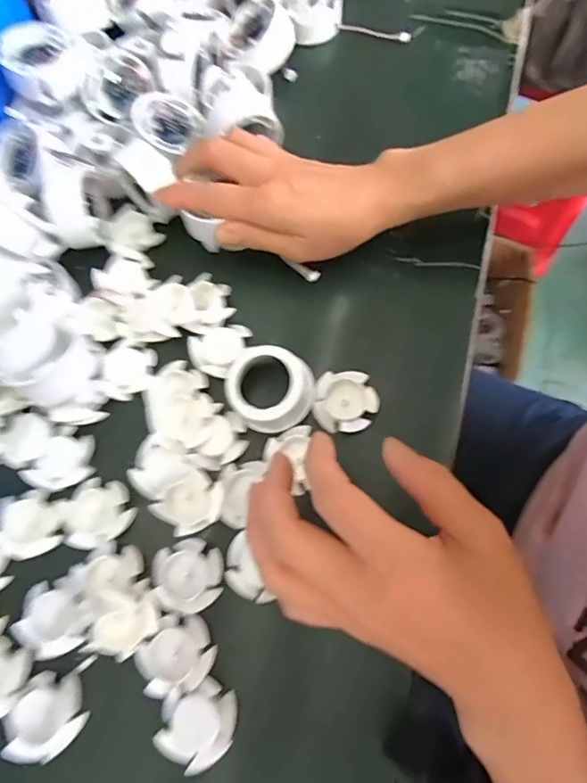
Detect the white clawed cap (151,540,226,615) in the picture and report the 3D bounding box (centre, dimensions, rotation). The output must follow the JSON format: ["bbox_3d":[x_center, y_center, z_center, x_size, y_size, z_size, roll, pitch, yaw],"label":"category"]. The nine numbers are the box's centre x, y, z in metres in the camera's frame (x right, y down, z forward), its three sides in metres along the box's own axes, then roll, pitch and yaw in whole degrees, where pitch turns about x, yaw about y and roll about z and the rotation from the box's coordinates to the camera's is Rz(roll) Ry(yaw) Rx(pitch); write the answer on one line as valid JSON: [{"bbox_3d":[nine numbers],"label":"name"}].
[{"bbox_3d":[-0.063,0.110,0.298,0.040,0.010,0.040,-1,72,2],"label":"white clawed cap"}]

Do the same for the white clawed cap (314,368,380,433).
[{"bbox_3d":[0.034,0.007,0.324,0.040,0.012,0.039,-1,72,2],"label":"white clawed cap"}]

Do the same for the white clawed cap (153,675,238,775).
[{"bbox_3d":[-0.052,0.181,0.273,0.039,0.017,0.040,-1,72,2],"label":"white clawed cap"}]

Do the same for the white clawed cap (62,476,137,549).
[{"bbox_3d":[-0.124,0.076,0.315,0.042,0.010,0.039,-1,72,2],"label":"white clawed cap"}]

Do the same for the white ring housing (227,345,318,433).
[{"bbox_3d":[-0.017,-0.004,0.318,0.060,0.026,0.054,12,73,6],"label":"white ring housing"}]

